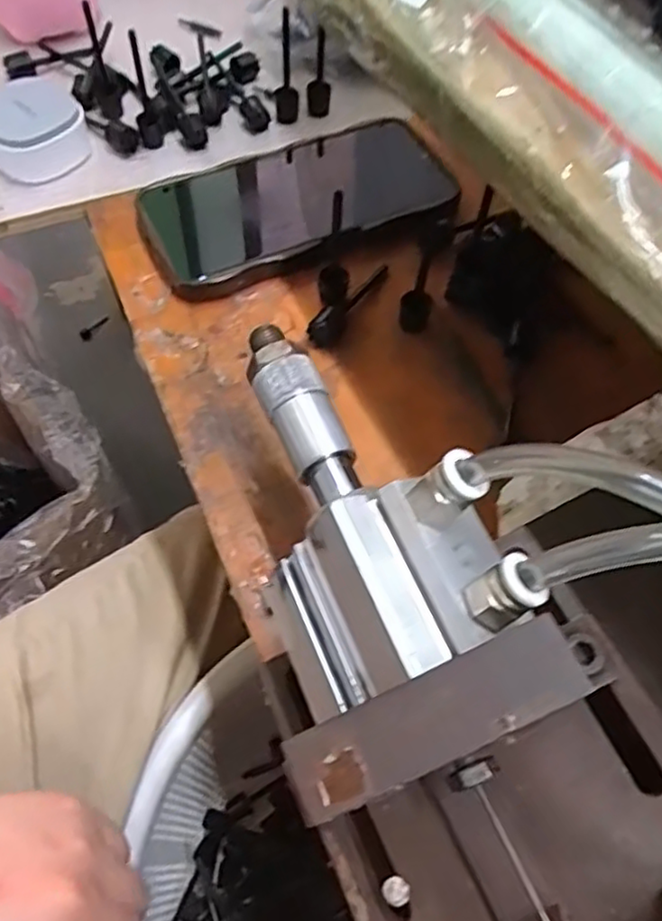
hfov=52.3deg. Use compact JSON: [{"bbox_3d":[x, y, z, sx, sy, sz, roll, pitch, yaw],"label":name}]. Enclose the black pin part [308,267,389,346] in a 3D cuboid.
[{"bbox_3d":[0.011,-0.081,0.337,0.012,0.012,0.064,30,64,13],"label":"black pin part"}]

